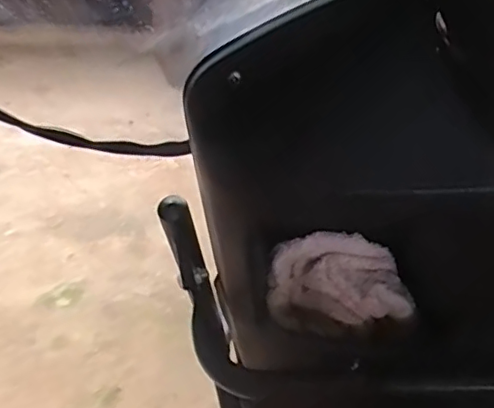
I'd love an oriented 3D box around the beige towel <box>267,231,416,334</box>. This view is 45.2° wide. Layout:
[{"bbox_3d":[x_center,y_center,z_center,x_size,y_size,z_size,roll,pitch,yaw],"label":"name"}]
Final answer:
[{"bbox_3d":[0.069,0.061,0.429,0.098,0.050,0.066,3,30,-4],"label":"beige towel"}]

